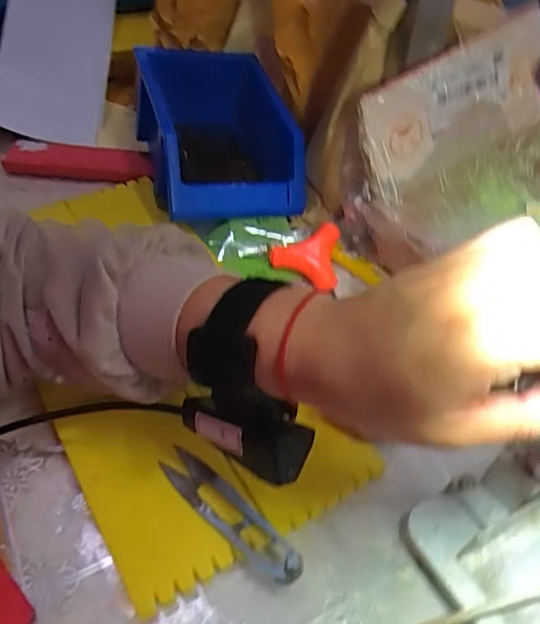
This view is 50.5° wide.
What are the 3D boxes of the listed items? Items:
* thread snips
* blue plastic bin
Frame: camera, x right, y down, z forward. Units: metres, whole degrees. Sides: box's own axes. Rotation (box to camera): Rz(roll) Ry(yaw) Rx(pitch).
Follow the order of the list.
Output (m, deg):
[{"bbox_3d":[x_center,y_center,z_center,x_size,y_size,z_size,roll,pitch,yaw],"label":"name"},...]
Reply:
[{"bbox_3d":[-0.023,0.114,0.323,0.100,0.015,0.024,37,56,27],"label":"thread snips"},{"bbox_3d":[-0.049,-0.170,0.522,0.133,0.075,0.180,-8,48,-10],"label":"blue plastic bin"}]

